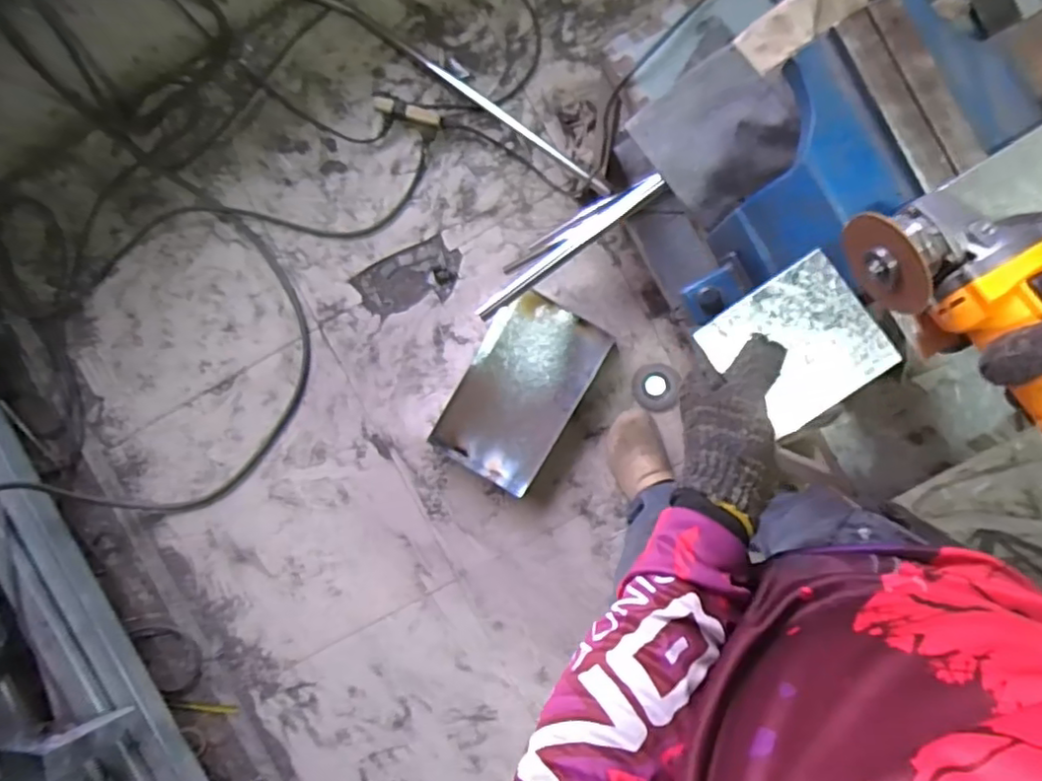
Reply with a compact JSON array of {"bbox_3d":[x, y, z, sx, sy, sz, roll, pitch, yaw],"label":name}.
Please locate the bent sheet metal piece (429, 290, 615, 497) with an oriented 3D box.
[{"bbox_3d":[0.000,0.002,1.260,0.225,0.051,0.363,31,95,1],"label":"bent sheet metal piece"}]

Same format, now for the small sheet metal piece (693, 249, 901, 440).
[{"bbox_3d":[0.205,-0.033,0.467,0.108,0.006,0.102,-35,88,8],"label":"small sheet metal piece"}]

